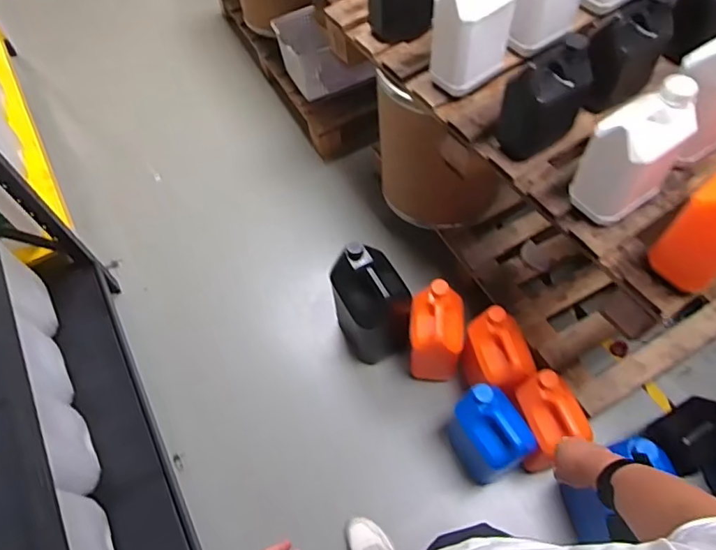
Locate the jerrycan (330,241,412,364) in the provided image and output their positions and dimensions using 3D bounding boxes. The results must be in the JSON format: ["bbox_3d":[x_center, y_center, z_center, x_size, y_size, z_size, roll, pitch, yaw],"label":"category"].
[{"bbox_3d":[0.039,0.094,1.508,0.182,0.362,0.220,-24,61,-10],"label":"jerrycan"}]

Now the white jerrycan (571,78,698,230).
[{"bbox_3d":[0.474,-0.211,0.902,0.149,0.233,0.103,-33,62,-15],"label":"white jerrycan"}]

